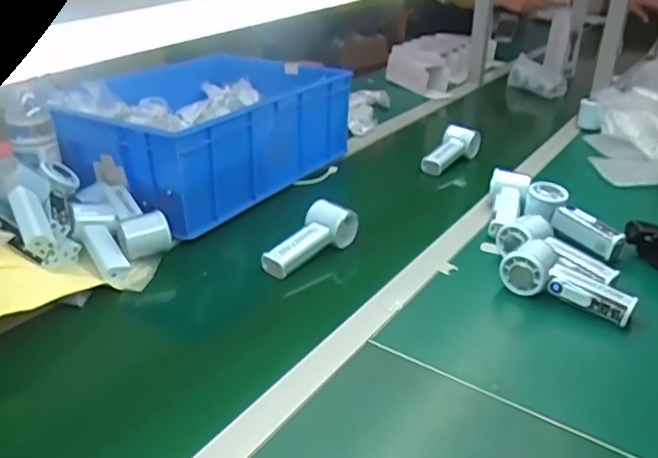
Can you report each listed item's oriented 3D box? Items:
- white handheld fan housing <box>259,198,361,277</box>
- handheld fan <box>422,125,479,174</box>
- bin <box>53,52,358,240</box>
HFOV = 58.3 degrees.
[{"bbox_3d":[-0.023,0.011,0.801,0.064,0.052,0.136,16,31,27],"label":"white handheld fan housing"},{"bbox_3d":[0.233,-0.148,1.126,0.078,0.068,0.123,15,31,27],"label":"handheld fan"},{"bbox_3d":[-0.215,-0.182,1.050,0.323,0.149,0.465,14,30,25],"label":"bin"}]

